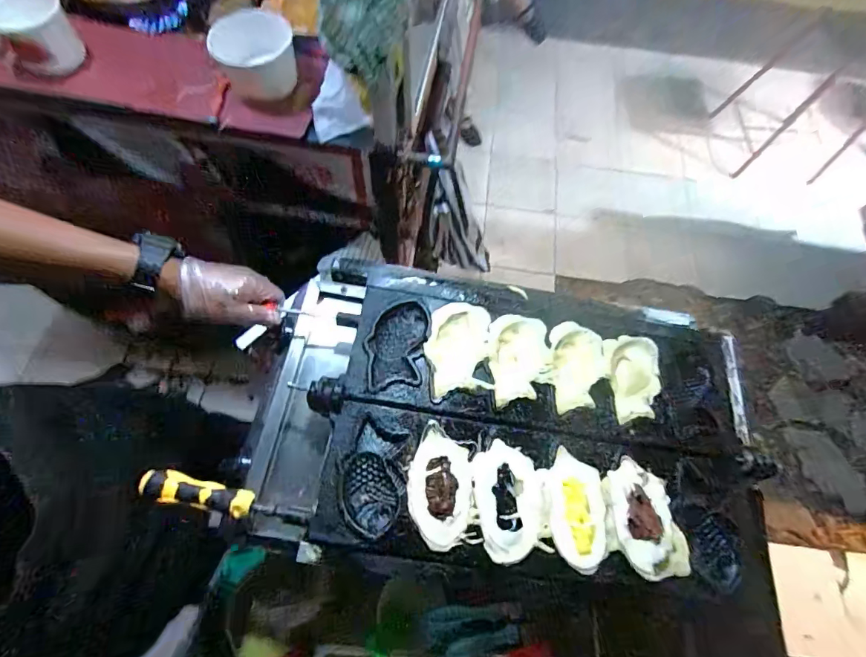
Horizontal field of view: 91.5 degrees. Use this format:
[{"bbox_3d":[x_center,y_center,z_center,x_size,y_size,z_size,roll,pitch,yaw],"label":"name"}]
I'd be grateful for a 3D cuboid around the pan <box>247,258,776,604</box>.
[{"bbox_3d":[0.086,0.102,0.539,0.622,0.082,0.365,7,67,0],"label":"pan"}]

